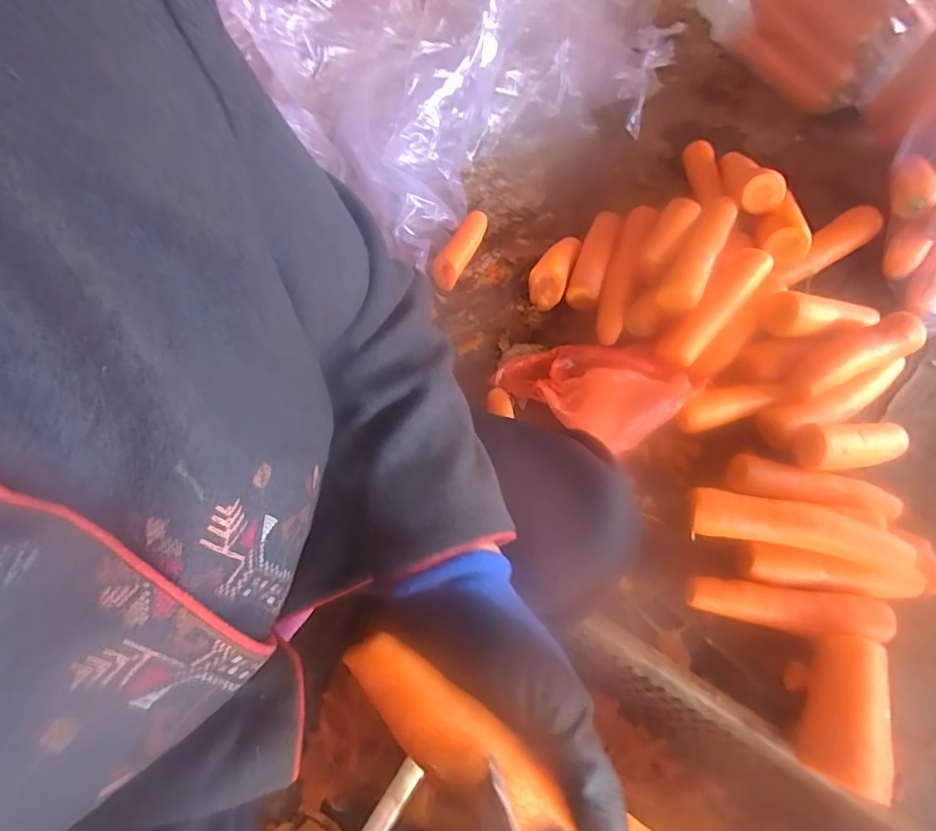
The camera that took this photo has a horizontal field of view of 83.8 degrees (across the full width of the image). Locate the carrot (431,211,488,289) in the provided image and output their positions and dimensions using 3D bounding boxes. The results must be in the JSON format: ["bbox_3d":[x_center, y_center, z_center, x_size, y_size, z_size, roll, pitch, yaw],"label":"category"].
[{"bbox_3d":[-0.009,-0.210,0.665,0.035,0.030,0.115,24,65,13],"label":"carrot"}]

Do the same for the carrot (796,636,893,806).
[{"bbox_3d":[0.291,0.232,0.411,0.050,0.055,0.105,17,63,10],"label":"carrot"}]

